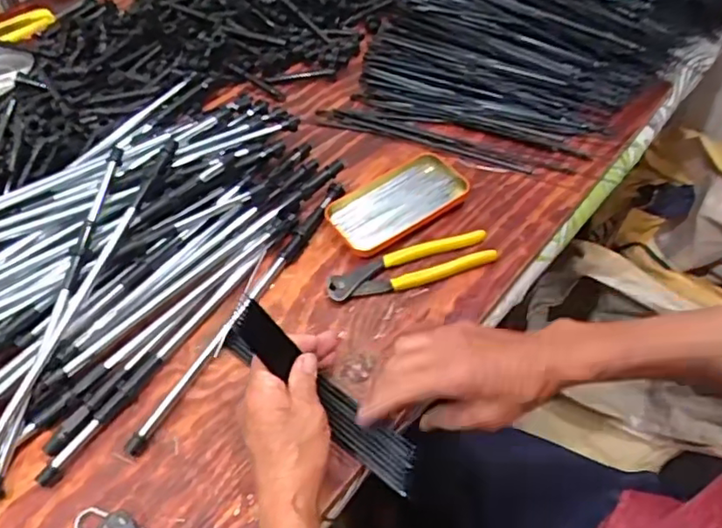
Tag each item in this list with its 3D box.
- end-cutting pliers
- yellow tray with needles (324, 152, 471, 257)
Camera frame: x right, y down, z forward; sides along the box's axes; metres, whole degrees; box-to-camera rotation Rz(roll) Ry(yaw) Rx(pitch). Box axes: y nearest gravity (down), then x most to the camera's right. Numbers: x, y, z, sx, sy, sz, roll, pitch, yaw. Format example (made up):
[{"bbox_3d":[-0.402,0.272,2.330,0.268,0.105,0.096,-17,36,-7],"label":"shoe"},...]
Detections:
[{"bbox_3d":[0.049,0.002,0.604,0.164,0.014,0.039,-14,55,-7],"label":"end-cutting pliers"},{"bbox_3d":[0.041,-0.067,0.659,0.152,0.015,0.087,-31,59,-18],"label":"yellow tray with needles"}]

